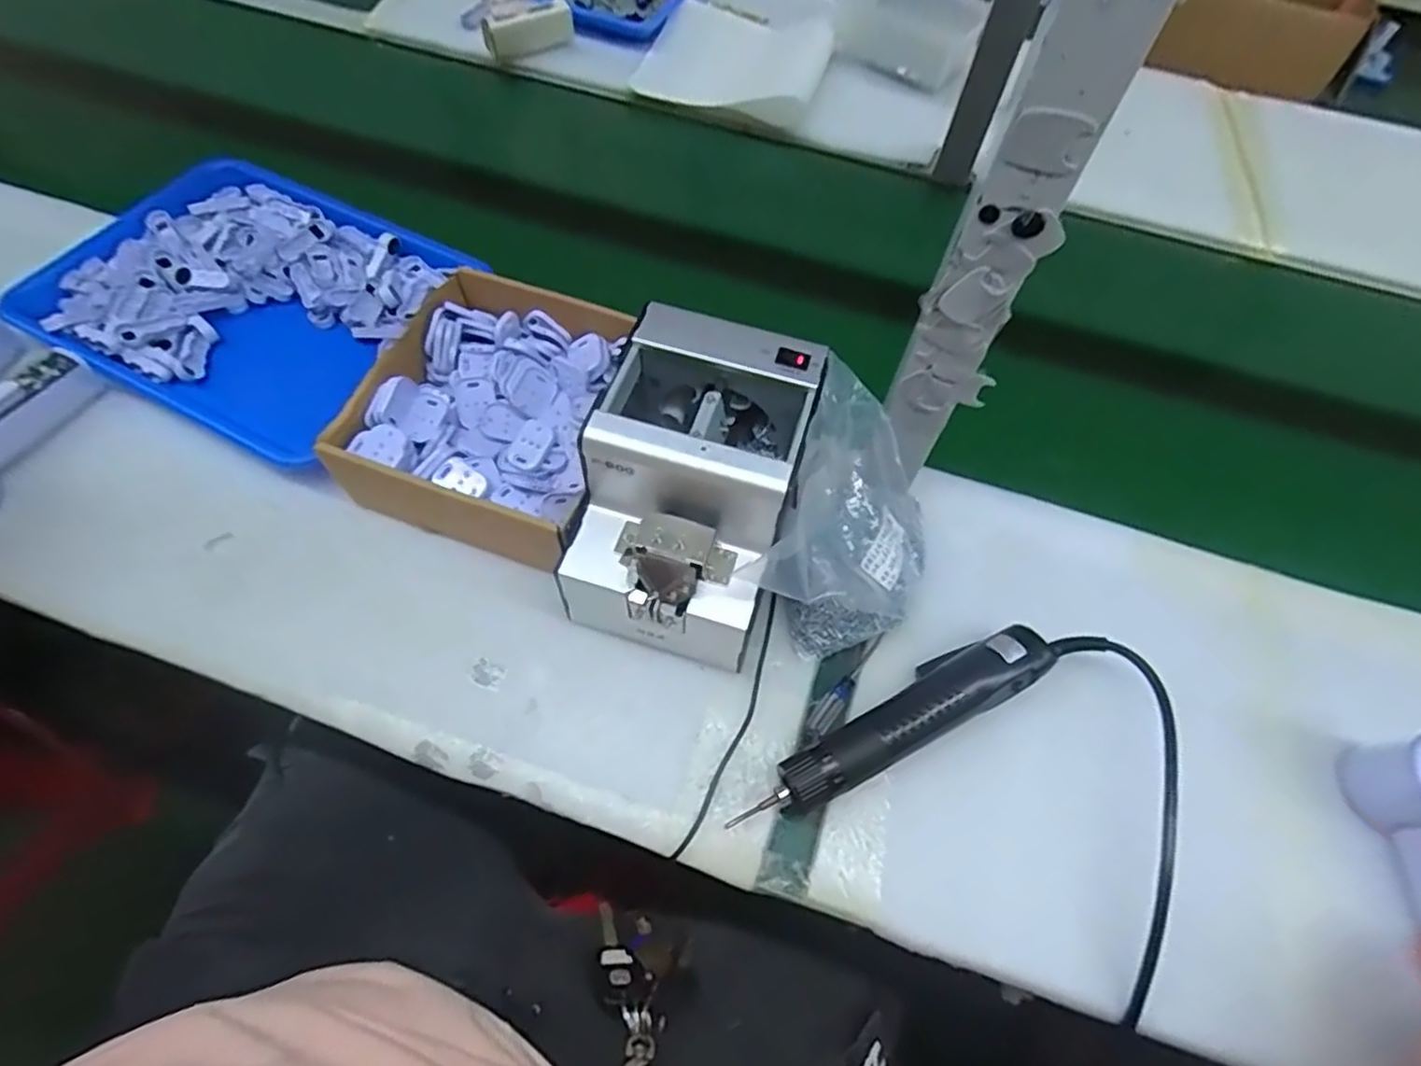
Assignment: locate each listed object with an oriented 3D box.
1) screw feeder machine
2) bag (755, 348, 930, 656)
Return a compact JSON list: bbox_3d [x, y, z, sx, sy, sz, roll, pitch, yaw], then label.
[{"bbox_3d":[-0.012,-0.026,0.457,0.117,0.136,0.170,17,61,7],"label":"screw feeder machine"},{"bbox_3d":[0.098,-0.006,0.455,0.100,0.135,0.149,17,61,7],"label":"bag"}]

